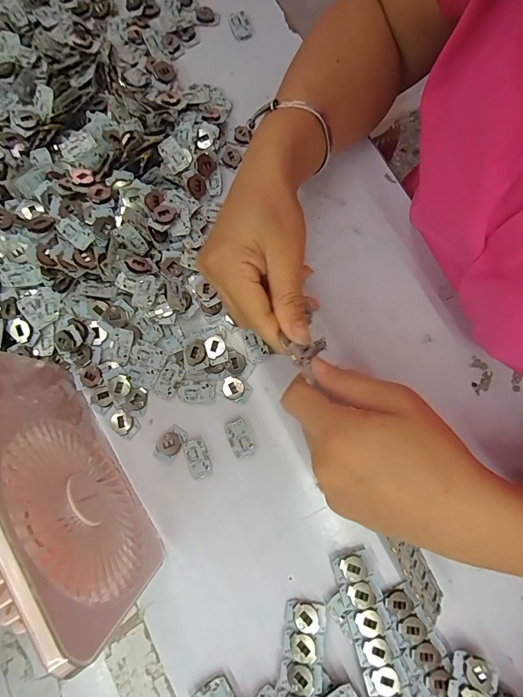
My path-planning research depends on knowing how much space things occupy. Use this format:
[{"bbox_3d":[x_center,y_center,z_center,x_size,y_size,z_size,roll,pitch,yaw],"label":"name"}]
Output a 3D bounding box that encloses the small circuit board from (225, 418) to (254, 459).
[{"bbox_3d":[-0.018,0.074,0.290,0.018,0.005,0.031,-21,80,-2],"label":"small circuit board"}]

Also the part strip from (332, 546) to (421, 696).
[{"bbox_3d":[0.084,0.216,0.255,0.033,0.012,0.124,-19,80,-2],"label":"part strip"}]

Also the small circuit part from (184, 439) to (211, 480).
[{"bbox_3d":[-0.052,0.089,0.286,0.018,0.004,0.030,-20,80,-2],"label":"small circuit part"}]

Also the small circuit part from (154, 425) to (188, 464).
[{"bbox_3d":[-0.075,0.078,0.289,0.018,0.004,0.031,39,83,7],"label":"small circuit part"}]

